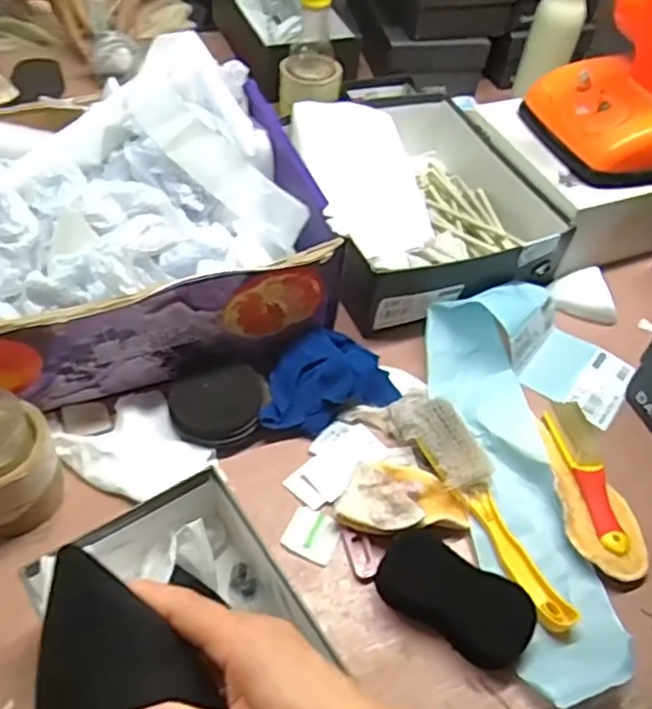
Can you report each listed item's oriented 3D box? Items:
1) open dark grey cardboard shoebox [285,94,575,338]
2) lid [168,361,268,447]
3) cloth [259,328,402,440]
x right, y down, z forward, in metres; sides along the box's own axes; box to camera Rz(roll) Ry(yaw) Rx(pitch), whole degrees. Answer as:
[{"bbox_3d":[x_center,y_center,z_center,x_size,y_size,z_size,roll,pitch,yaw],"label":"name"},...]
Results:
[{"bbox_3d":[0.096,-0.206,0.847,0.259,0.098,0.362,-14,53,-16],"label":"open dark grey cardboard shoebox"},{"bbox_3d":[-0.101,0.047,0.654,0.093,0.025,0.077,-12,53,-15],"label":"lid"},{"bbox_3d":[-0.007,0.024,0.680,0.143,0.044,0.094,-23,56,-23],"label":"cloth"}]

